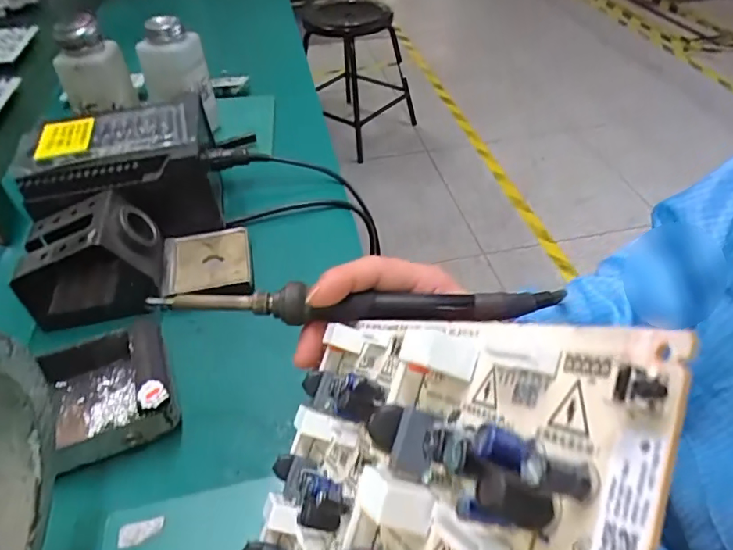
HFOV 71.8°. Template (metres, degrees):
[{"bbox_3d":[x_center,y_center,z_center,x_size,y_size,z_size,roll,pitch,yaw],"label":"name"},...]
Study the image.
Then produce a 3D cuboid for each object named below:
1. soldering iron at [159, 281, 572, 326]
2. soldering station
[{"bbox_3d":[-0.008,0.015,0.268,0.206,0.015,0.016,0,44,1],"label":"soldering iron"},{"bbox_3d":[-0.205,-0.093,0.442,0.136,0.083,0.104,-10,44,-6],"label":"soldering station"}]

